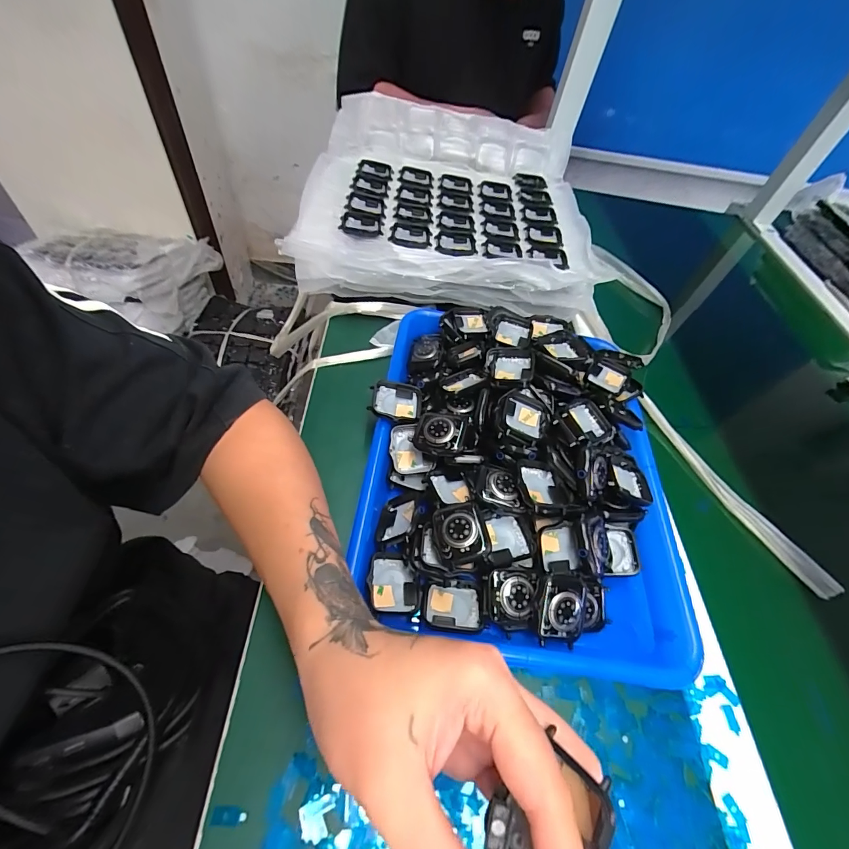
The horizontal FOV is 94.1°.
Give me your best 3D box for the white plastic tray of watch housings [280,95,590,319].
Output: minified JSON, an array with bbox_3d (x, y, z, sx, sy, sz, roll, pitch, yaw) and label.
[{"bbox_3d":[0.033,-0.309,0.538,0.357,0.075,0.373,7,59,-4],"label":"white plastic tray of watch housings"}]

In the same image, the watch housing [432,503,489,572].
[{"bbox_3d":[0.025,0.079,0.283,0.034,0.016,0.042,-5,54,-12],"label":"watch housing"}]

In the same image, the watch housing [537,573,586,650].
[{"bbox_3d":[0.093,0.125,0.267,0.036,0.009,0.046,15,82,-13],"label":"watch housing"}]

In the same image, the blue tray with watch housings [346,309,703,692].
[{"bbox_3d":[0.080,0.019,0.345,0.252,0.064,0.328,8,53,-3],"label":"blue tray with watch housings"}]

